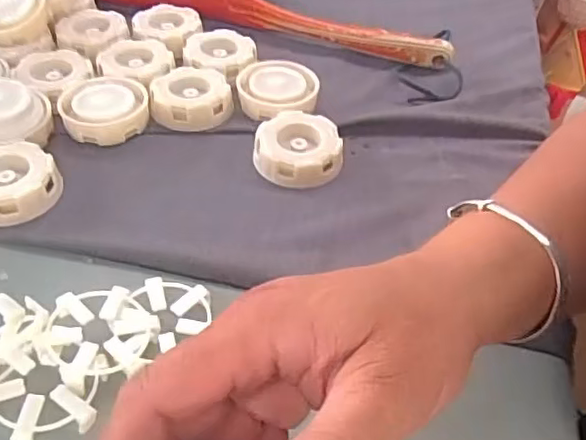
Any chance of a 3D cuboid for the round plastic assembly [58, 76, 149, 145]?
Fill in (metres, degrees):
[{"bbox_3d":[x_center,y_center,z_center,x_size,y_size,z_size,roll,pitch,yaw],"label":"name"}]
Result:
[{"bbox_3d":[-0.140,-0.082,0.452,0.061,0.025,0.058,-5,47,-10],"label":"round plastic assembly"}]

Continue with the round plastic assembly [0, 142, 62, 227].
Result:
[{"bbox_3d":[-0.184,-0.025,0.392,0.059,0.022,0.056,3,46,-3],"label":"round plastic assembly"}]

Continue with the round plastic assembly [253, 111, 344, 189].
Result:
[{"bbox_3d":[0.003,-0.052,0.437,0.061,0.022,0.058,3,46,-3],"label":"round plastic assembly"}]

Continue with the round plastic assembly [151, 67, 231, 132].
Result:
[{"bbox_3d":[-0.079,-0.094,0.469,0.059,0.022,0.060,-2,46,-7],"label":"round plastic assembly"}]

